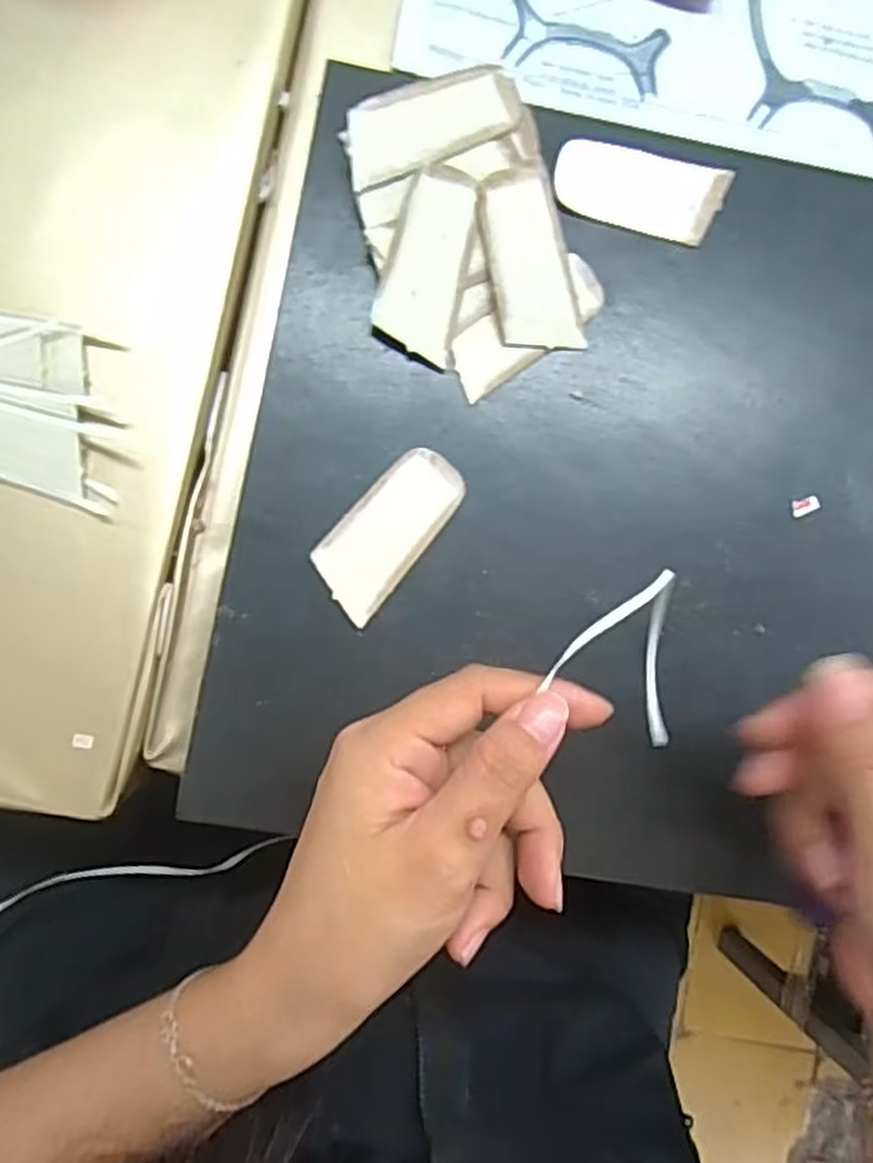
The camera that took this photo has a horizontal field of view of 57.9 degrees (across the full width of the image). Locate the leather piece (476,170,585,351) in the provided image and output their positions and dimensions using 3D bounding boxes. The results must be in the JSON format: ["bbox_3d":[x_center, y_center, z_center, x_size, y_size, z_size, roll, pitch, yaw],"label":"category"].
[{"bbox_3d":[0.037,-0.125,0.309,0.032,0.004,0.067,-13,100,-8],"label":"leather piece"}]

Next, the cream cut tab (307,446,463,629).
[{"bbox_3d":[-0.019,-0.020,0.307,0.032,0.004,0.070,39,85,-2],"label":"cream cut tab"}]

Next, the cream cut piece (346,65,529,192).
[{"bbox_3d":[-0.002,-0.178,0.303,0.071,0.005,0.037,-20,83,-5],"label":"cream cut piece"}]

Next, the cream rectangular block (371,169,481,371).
[{"bbox_3d":[-0.003,-0.122,0.303,0.030,0.006,0.070,12,99,-4],"label":"cream rectangular block"}]

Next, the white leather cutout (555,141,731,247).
[{"bbox_3d":[0.083,-0.158,0.320,0.070,0.004,0.032,10,87,-4],"label":"white leather cutout"}]

